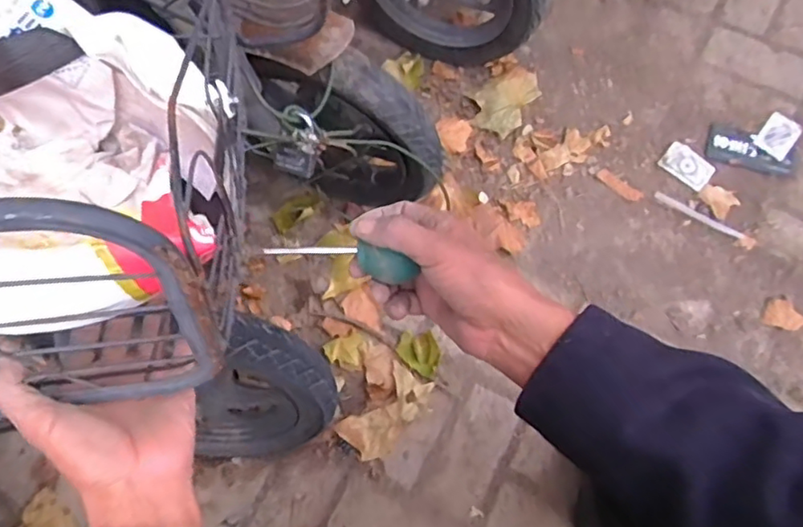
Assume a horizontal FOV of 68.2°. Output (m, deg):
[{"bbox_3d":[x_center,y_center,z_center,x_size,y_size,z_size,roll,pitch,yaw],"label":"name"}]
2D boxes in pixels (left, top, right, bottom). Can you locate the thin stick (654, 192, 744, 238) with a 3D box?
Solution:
[{"bbox_3d":[0.497,-0.079,0.989,0.156,0.010,0.014,29,75,11],"label":"thin stick"}]

